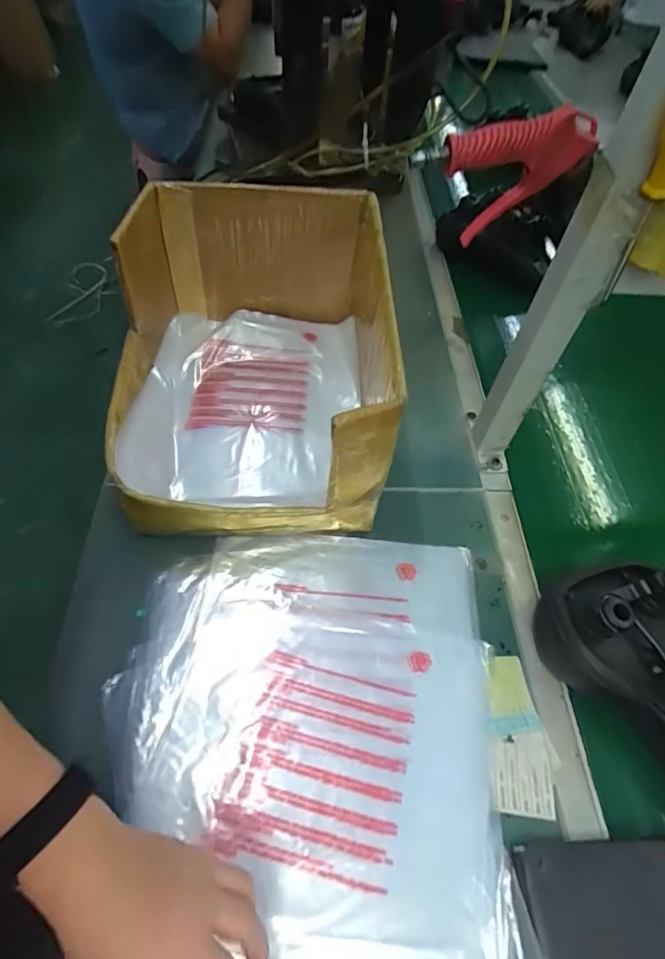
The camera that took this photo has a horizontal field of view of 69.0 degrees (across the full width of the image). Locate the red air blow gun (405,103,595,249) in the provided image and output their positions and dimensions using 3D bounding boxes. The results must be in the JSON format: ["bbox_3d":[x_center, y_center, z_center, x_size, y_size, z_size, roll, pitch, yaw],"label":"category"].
[{"bbox_3d":[0.138,-0.254,0.417,0.144,0.106,0.027,-8,56,-10],"label":"red air blow gun"}]

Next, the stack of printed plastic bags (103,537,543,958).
[{"bbox_3d":[-0.031,0.277,0.457,0.383,0.038,0.492,2,57,-1],"label":"stack of printed plastic bags"}]

